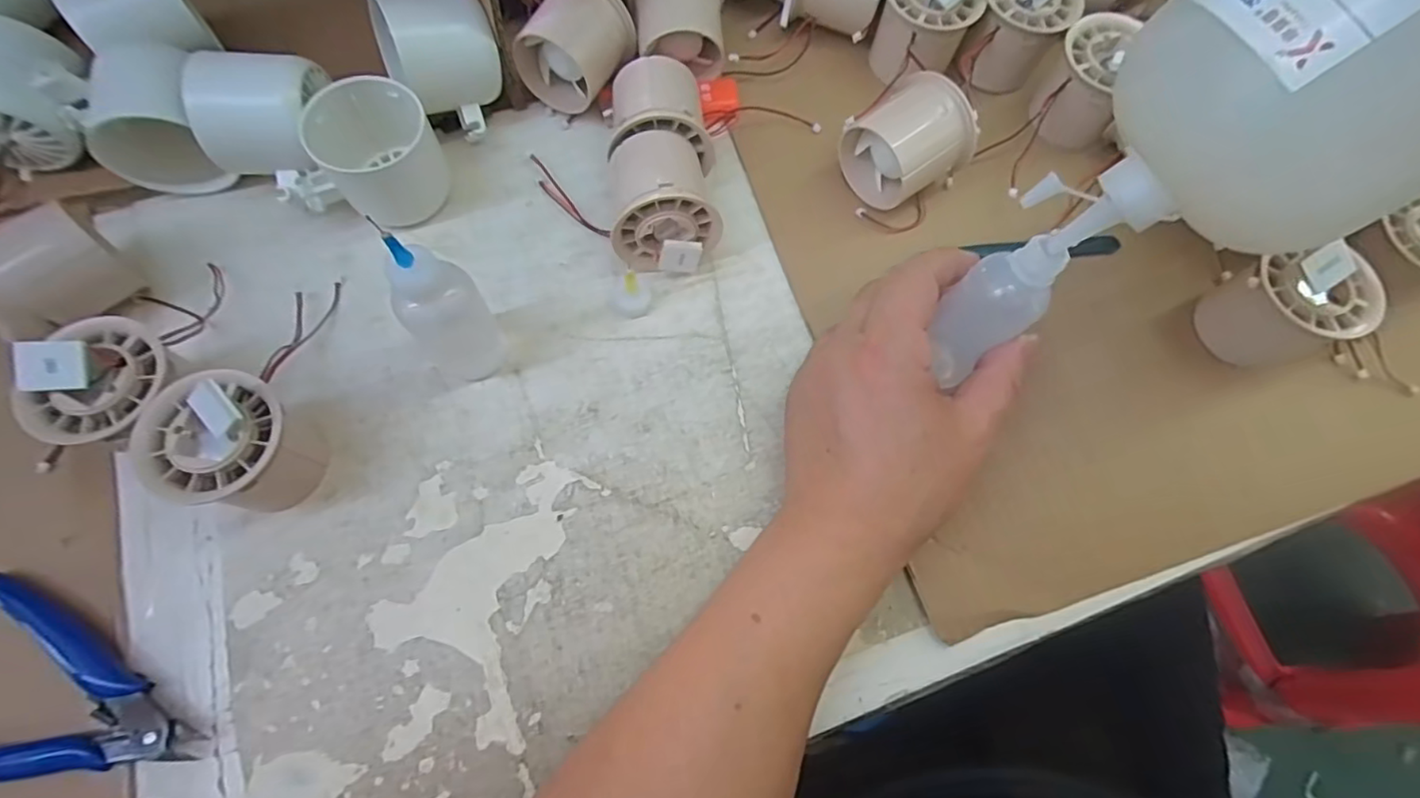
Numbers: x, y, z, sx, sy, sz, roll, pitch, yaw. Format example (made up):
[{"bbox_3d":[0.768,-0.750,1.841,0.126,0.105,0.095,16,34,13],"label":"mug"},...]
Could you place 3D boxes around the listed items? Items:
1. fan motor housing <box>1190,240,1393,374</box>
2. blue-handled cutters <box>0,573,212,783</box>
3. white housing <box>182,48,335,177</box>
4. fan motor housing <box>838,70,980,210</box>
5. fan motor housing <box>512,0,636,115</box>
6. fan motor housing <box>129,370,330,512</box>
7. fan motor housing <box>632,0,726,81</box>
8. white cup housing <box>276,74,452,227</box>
[{"bbox_3d":[0.290,-0.046,0.310,0.053,0.059,0.049,1,72,-2],"label":"fan motor housing"},{"bbox_3d":[-0.265,0.126,0.254,0.117,0.021,0.077,12,72,2],"label":"blue-handled cutters"},{"bbox_3d":[-0.227,-0.145,0.320,0.053,0.057,0.052,0,72,-2],"label":"white housing"},{"bbox_3d":[0.106,-0.137,0.335,0.050,0.052,0.053,-34,76,-12],"label":"fan motor housing"},{"bbox_3d":[-0.075,-0.200,0.350,0.049,0.052,0.057,33,74,9],"label":"fan motor housing"},{"bbox_3d":[-0.208,0.021,0.271,0.053,0.055,0.056,1,72,-2],"label":"fan motor housing"},{"bbox_3d":[-0.019,-0.220,0.360,0.052,0.047,0.050,-1,72,-2],"label":"fan motor housing"},{"bbox_3d":[-0.179,-0.124,0.324,0.054,0.049,0.073,36,75,9],"label":"white cup housing"}]

